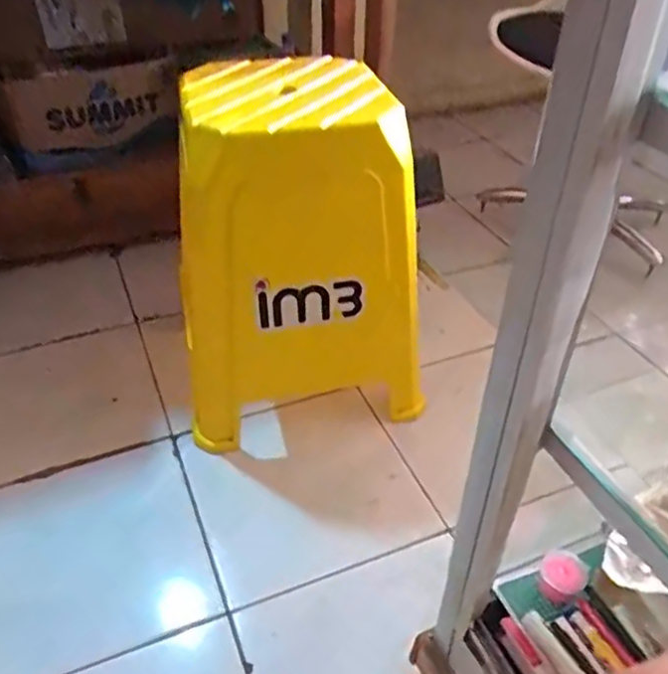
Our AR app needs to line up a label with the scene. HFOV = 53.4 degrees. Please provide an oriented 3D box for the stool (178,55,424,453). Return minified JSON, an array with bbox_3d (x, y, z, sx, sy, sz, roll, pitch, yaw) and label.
[{"bbox_3d":[-0.069,-0.121,0.968,0.316,0.449,0.315,-8,40,-10],"label":"stool"}]

